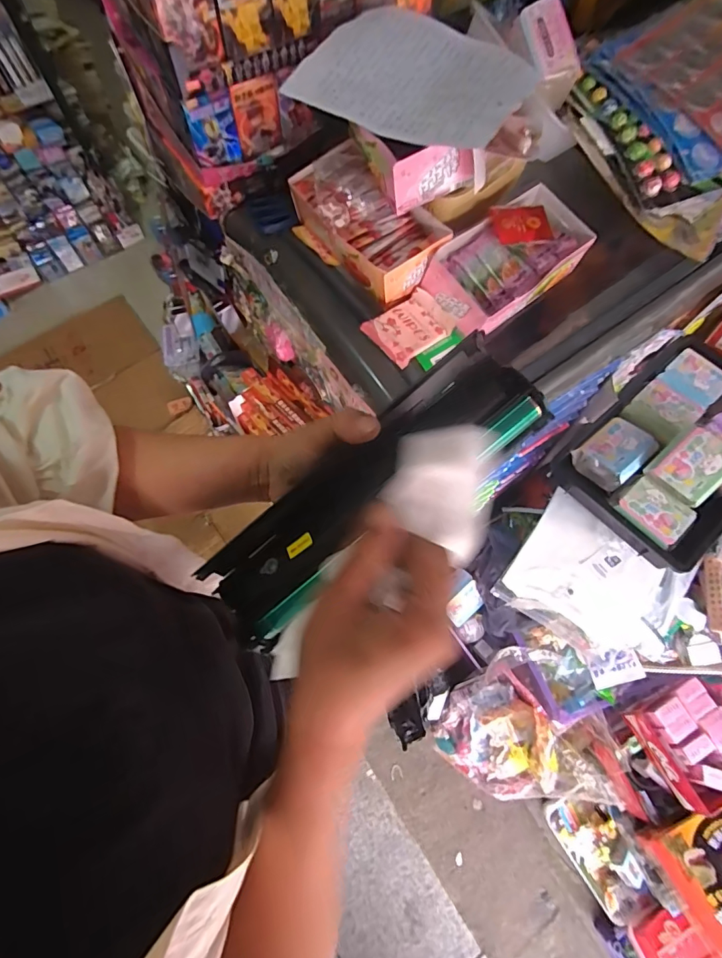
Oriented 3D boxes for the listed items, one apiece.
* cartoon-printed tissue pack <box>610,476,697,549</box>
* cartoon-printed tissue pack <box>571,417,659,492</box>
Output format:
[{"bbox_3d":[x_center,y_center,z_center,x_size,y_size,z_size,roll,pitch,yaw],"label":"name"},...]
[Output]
[{"bbox_3d":[0.534,0.059,0.821,0.085,0.026,0.124,-42,72,-15],"label":"cartoon-printed tissue pack"},{"bbox_3d":[0.502,-0.050,0.887,0.124,0.077,0.106,-33,70,-12],"label":"cartoon-printed tissue pack"}]

